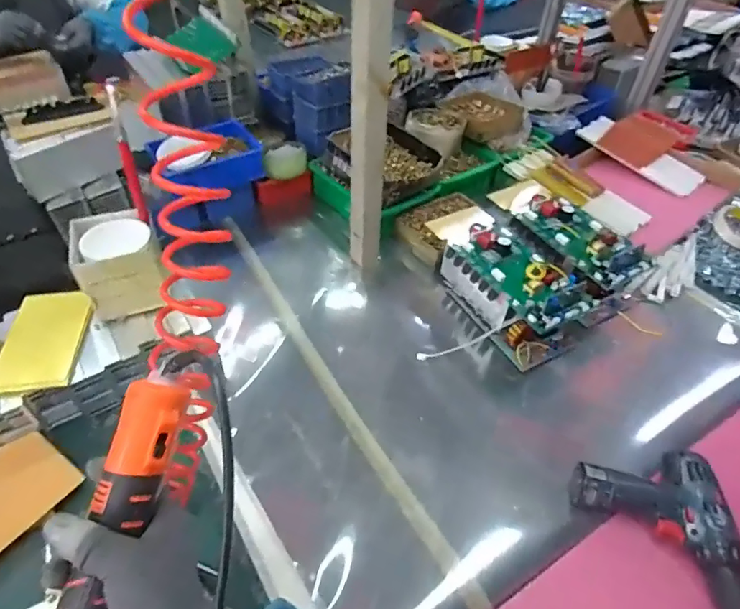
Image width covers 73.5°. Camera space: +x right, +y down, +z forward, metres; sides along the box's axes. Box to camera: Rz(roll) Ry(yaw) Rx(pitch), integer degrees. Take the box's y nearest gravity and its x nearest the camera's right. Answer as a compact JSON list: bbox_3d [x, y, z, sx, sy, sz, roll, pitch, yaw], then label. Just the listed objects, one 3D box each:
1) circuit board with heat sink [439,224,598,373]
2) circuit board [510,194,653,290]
[{"bbox_3d":[0.233,-0.026,0.820,0.118,0.123,0.224,-20,51,-20],"label":"circuit board with heat sink"},{"bbox_3d":[0.360,-0.119,0.858,0.121,0.042,0.231,-28,54,-26],"label":"circuit board"}]

